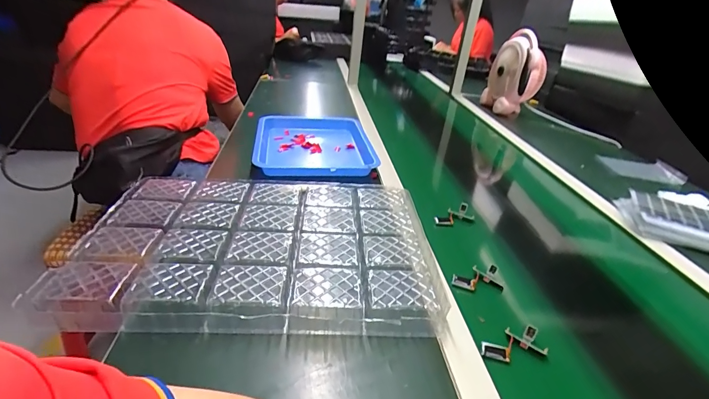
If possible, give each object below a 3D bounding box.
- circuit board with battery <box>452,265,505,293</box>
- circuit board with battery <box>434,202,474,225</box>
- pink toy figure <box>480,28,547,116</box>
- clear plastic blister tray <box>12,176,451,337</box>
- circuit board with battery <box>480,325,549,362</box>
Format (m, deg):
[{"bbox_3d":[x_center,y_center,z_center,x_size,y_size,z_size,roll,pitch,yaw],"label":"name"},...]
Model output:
[{"bbox_3d":[0.173,0.111,0.531,0.073,0.018,0.032,1,29,-11],"label":"circuit board with battery"},{"bbox_3d":[0.174,0.024,0.670,0.080,0.028,0.031,-6,29,-24],"label":"circuit board with battery"},{"bbox_3d":[0.597,-0.450,1.366,0.159,0.285,0.198,7,24,-24],"label":"pink toy figure"},{"bbox_3d":[-0.120,0.058,0.518,0.435,0.050,0.281,3,29,-7],"label":"clear plastic blister tray"},{"bbox_3d":[0.179,0.165,0.433,0.076,0.019,0.034,0,29,-14],"label":"circuit board with battery"}]

